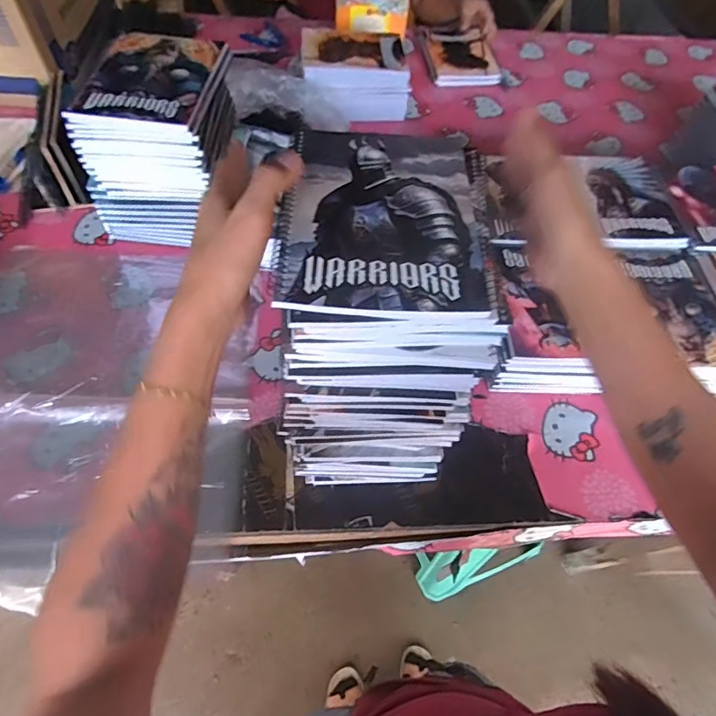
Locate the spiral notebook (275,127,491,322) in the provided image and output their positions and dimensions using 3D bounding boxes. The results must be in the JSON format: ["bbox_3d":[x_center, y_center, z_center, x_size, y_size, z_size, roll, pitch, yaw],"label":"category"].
[{"bbox_3d":[0.022,-0.116,0.386,0.151,0.007,0.204,5,57,-2],"label":"spiral notebook"}]

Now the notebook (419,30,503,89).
[{"bbox_3d":[0.235,-0.685,1.135,0.158,0.027,0.196,-6,58,-9],"label":"notebook"}]

